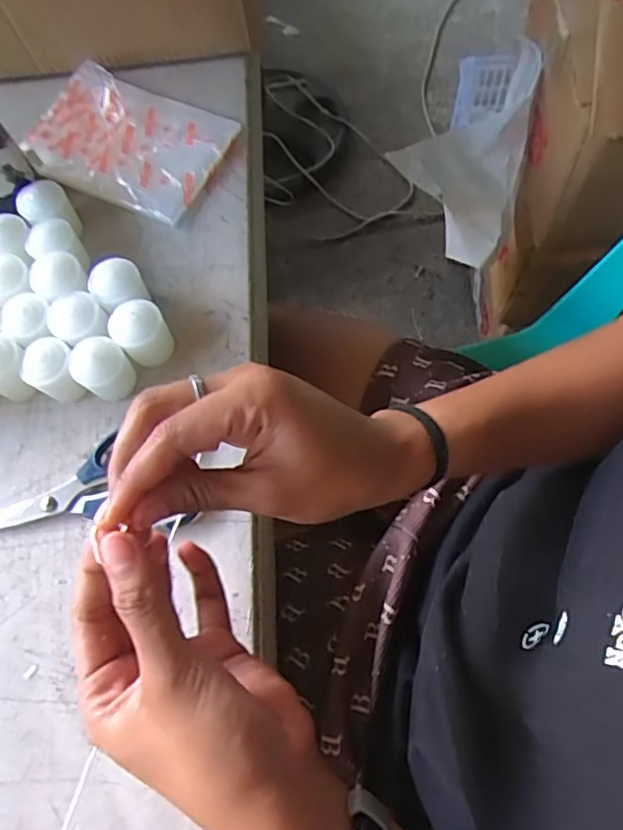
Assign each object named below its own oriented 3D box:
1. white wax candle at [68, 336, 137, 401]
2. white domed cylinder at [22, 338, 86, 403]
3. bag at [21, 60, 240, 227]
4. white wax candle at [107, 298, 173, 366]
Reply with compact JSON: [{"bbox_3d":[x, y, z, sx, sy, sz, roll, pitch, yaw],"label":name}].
[{"bbox_3d":[-0.150,-0.031,0.440,0.036,0.047,0.031,-42,72,-12],"label":"white wax candle"},{"bbox_3d":[-0.187,-0.032,0.446,0.036,0.043,0.036,-1,69,3],"label":"white domed cylinder"},{"bbox_3d":[-0.165,-0.244,0.532,0.175,0.023,0.117,23,72,11],"label":"bag"},{"bbox_3d":[-0.124,-0.059,0.447,0.037,0.049,0.030,-34,71,-10],"label":"white wax candle"}]

